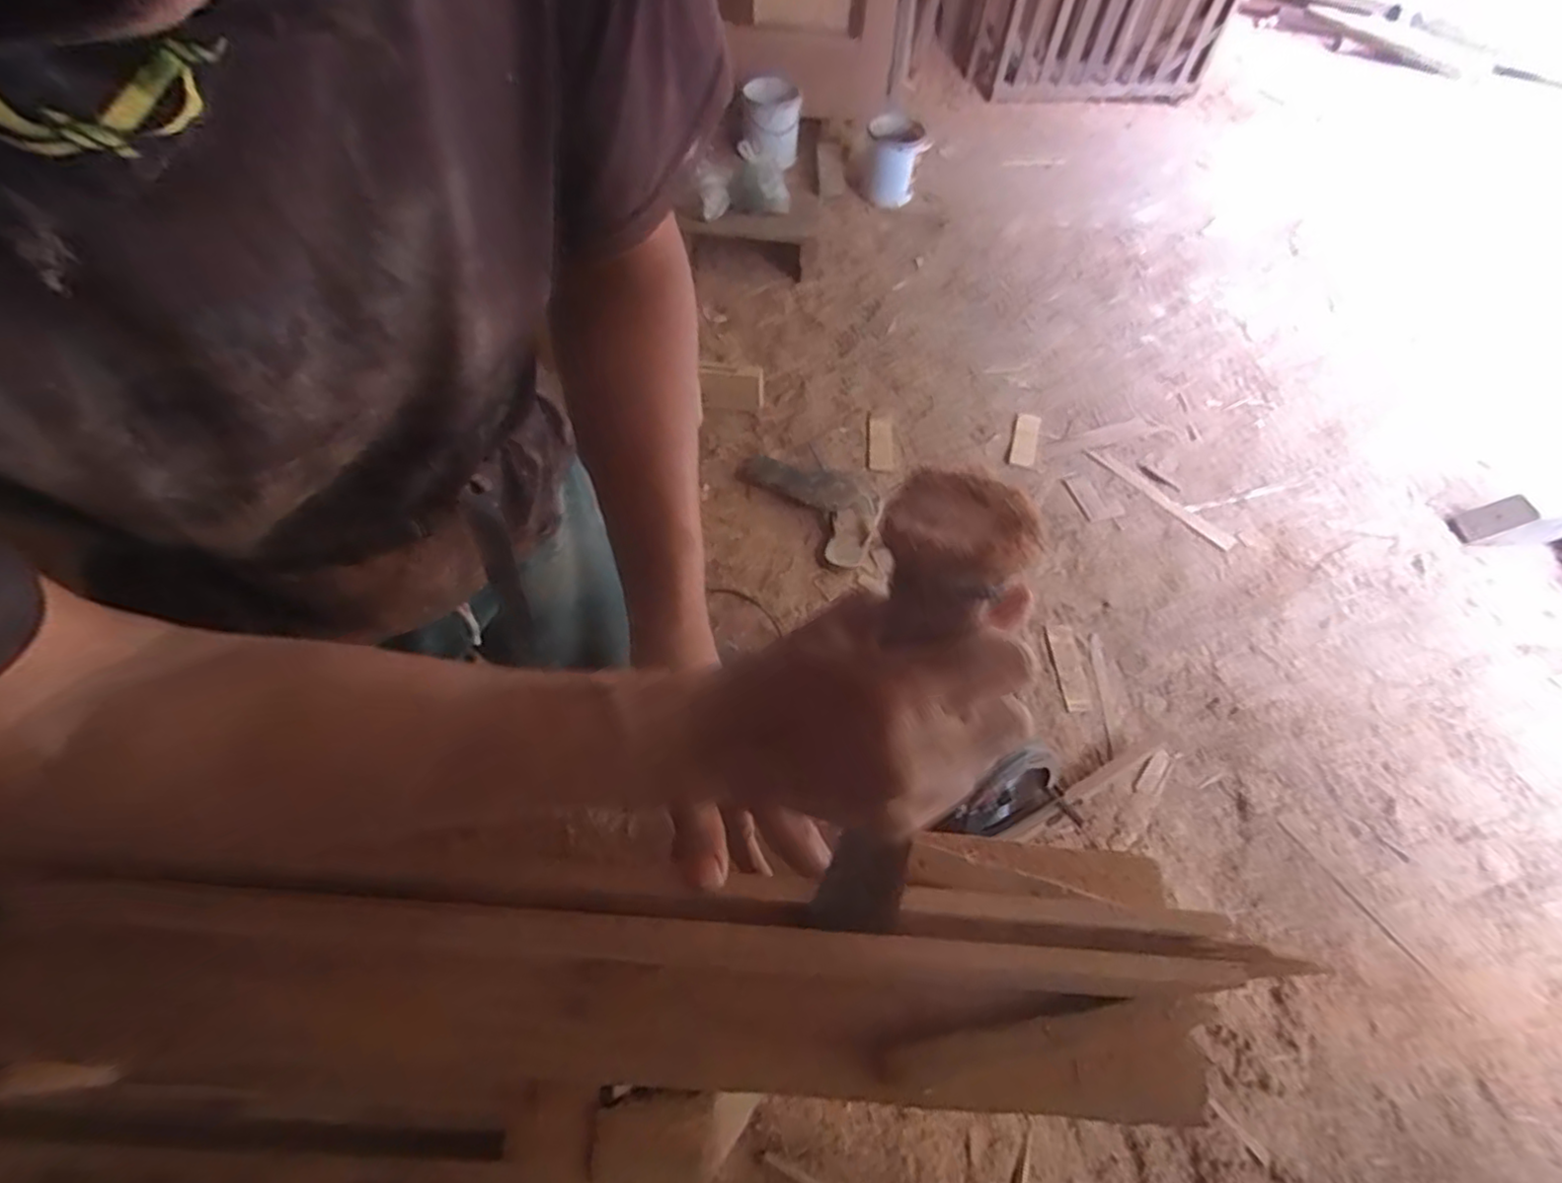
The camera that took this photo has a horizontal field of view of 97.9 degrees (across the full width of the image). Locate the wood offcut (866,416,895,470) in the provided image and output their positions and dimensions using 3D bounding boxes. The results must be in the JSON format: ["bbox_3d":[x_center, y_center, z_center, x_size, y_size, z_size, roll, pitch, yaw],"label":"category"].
[{"bbox_3d":[0.239,-0.358,1.641,0.064,0.009,0.173,5,62,-1],"label":"wood offcut"}]

